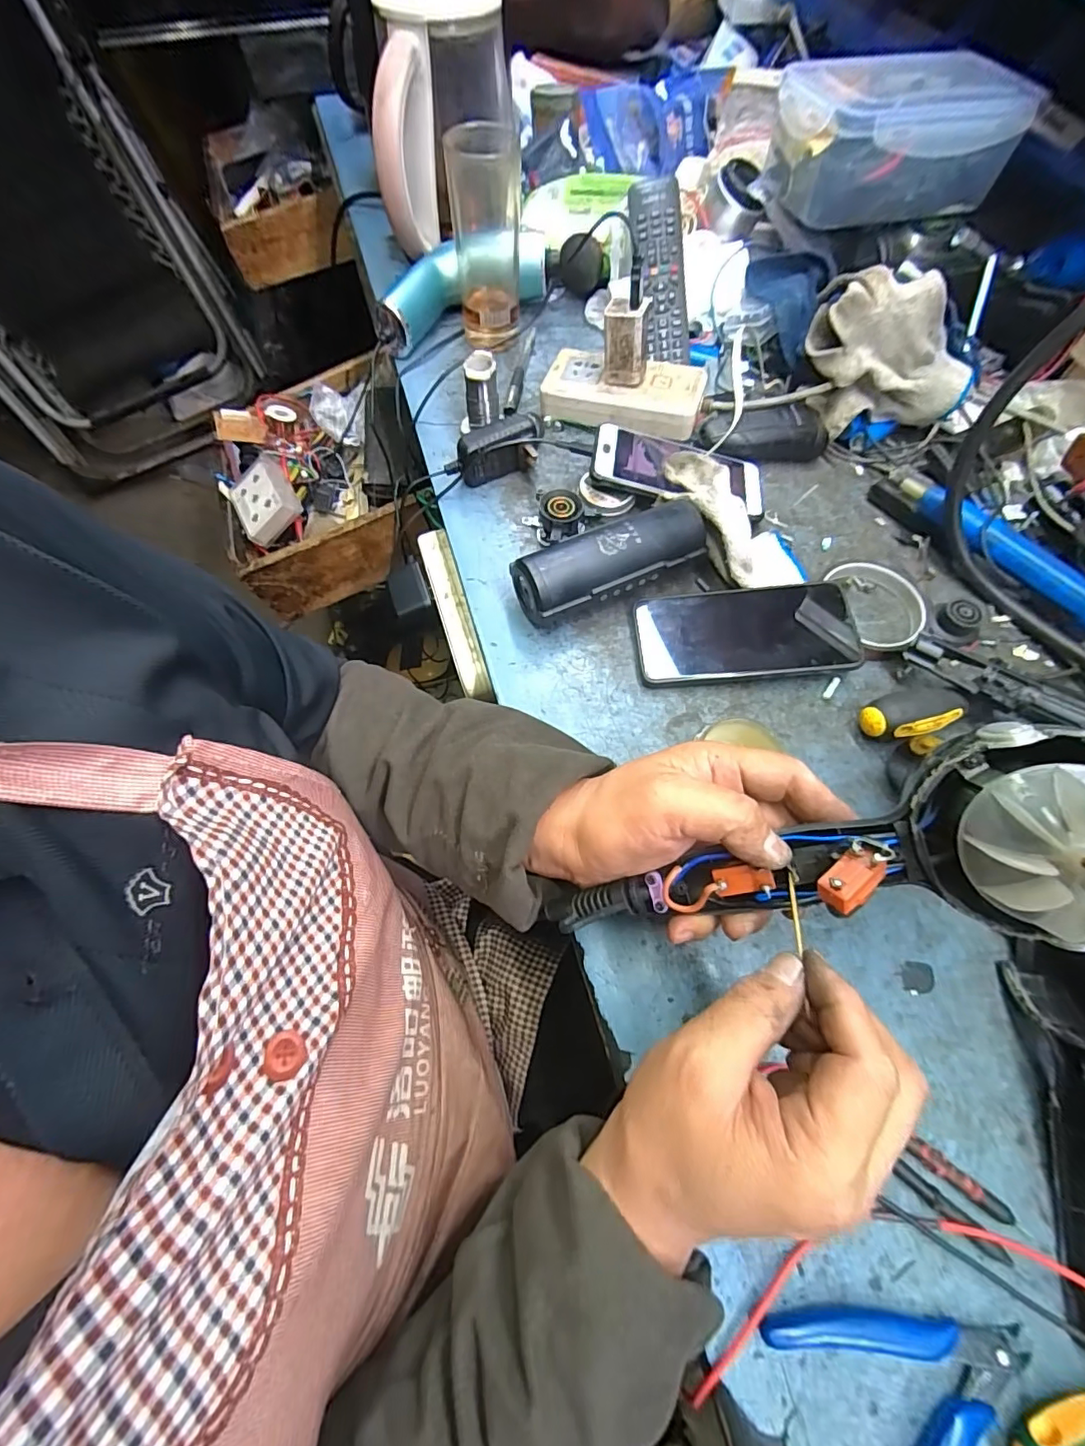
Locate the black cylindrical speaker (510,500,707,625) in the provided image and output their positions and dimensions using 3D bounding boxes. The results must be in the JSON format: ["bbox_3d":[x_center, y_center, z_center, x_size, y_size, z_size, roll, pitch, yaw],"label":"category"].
[{"bbox_3d":[0.055,-0.123,0.414,0.151,0.053,0.046,-24,68,-11],"label":"black cylindrical speaker"}]

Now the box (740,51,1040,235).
[{"bbox_3d":[0.316,-0.542,0.498,0.194,0.091,0.130,-9,66,-6],"label":"box"}]

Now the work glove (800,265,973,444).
[{"bbox_3d":[0.307,-0.320,0.470,0.137,0.115,0.060,1,65,-1],"label":"work glove"}]

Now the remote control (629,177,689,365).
[{"bbox_3d":[0.118,-0.448,0.522,0.046,0.015,0.162,-9,99,-5],"label":"remote control"}]

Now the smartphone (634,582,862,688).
[{"bbox_3d":[0.154,-0.069,0.404,0.158,0.011,0.078,-5,66,3],"label":"smartphone"}]

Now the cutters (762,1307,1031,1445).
[{"bbox_3d":[0.168,0.307,0.235,0.115,0.013,0.077,-9,66,-4],"label":"cutters"}]

